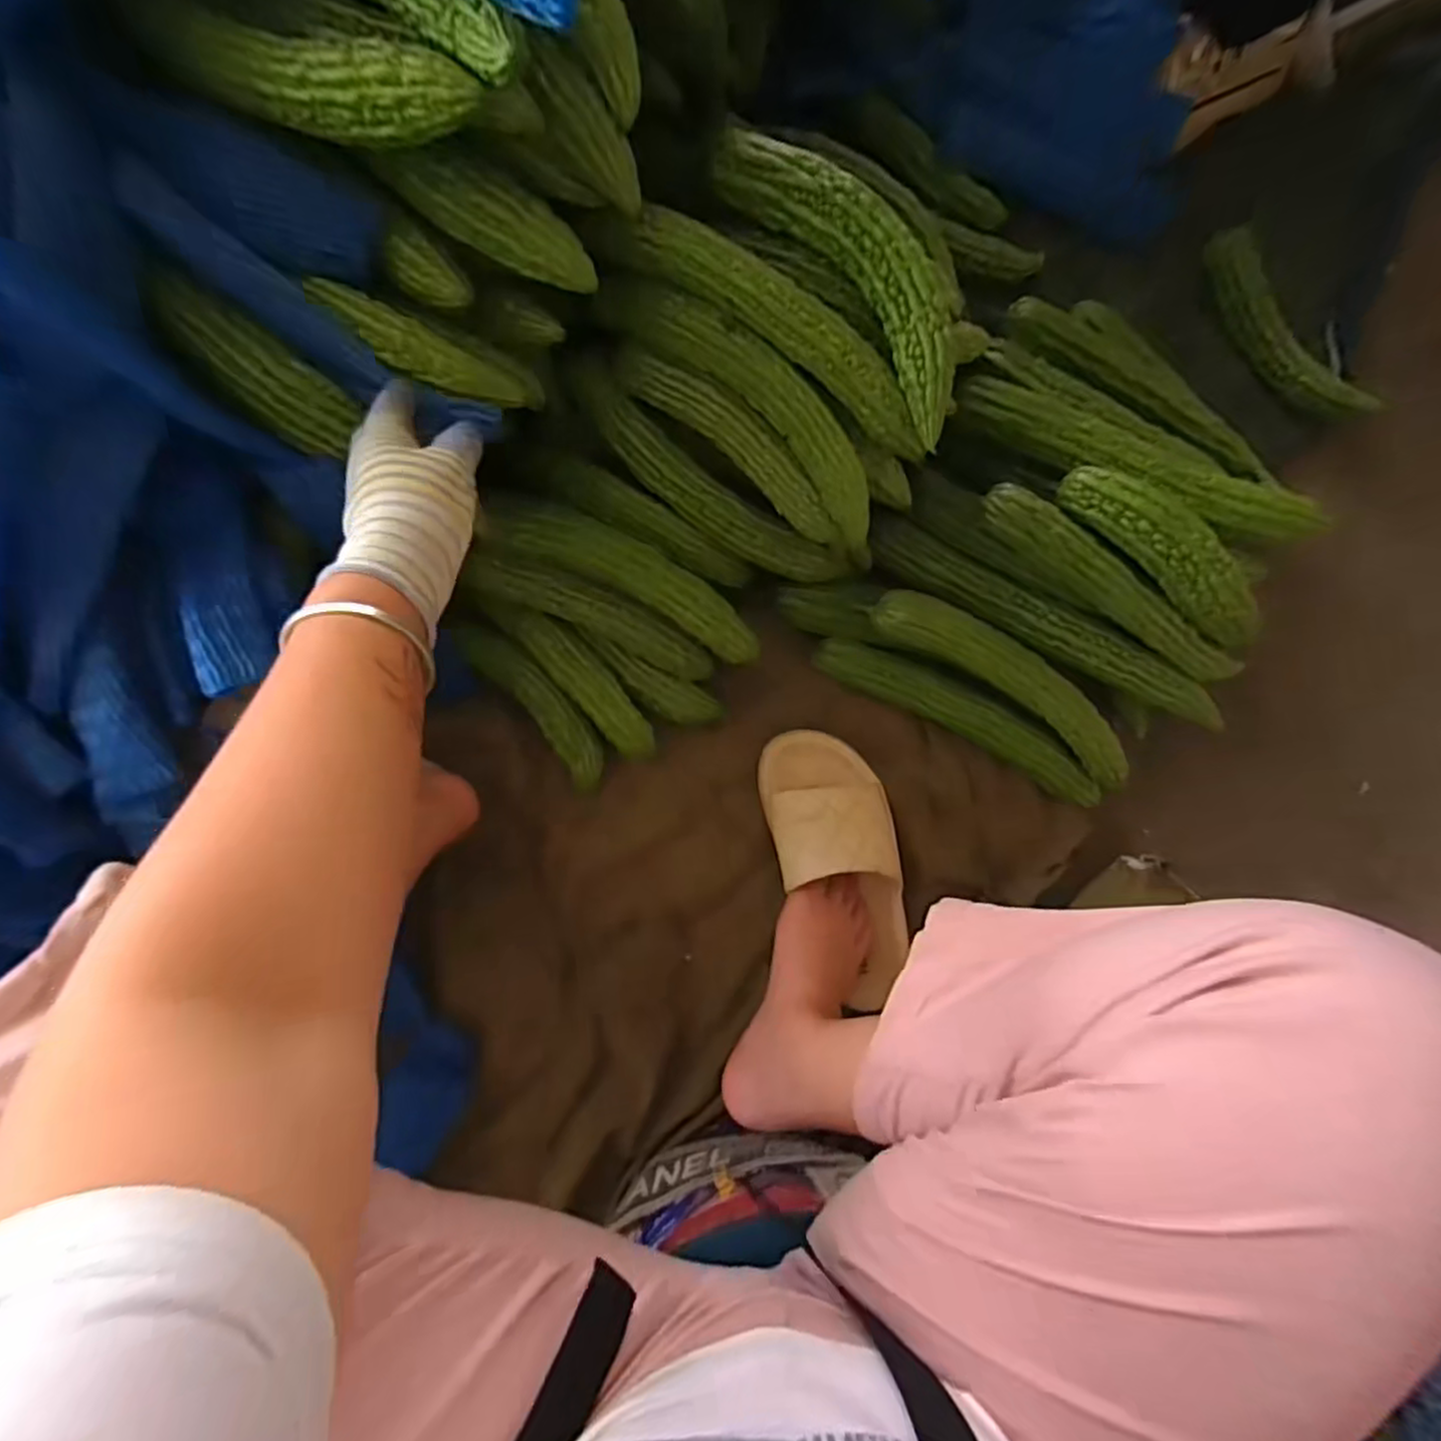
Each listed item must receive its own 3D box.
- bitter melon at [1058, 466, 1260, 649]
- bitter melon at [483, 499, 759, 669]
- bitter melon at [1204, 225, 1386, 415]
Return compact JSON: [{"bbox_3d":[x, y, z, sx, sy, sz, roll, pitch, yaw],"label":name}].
[{"bbox_3d":[0.355,-0.130,0.546,0.046,0.045,0.198,-45,88,-6],"label":"bitter melon"},{"bbox_3d":[-0.075,-0.116,0.573,0.238,0.063,0.057,24,84,0],"label":"bitter melon"},{"bbox_3d":[0.550,-0.387,0.687,0.033,0.070,0.226,-23,86,-5],"label":"bitter melon"}]

